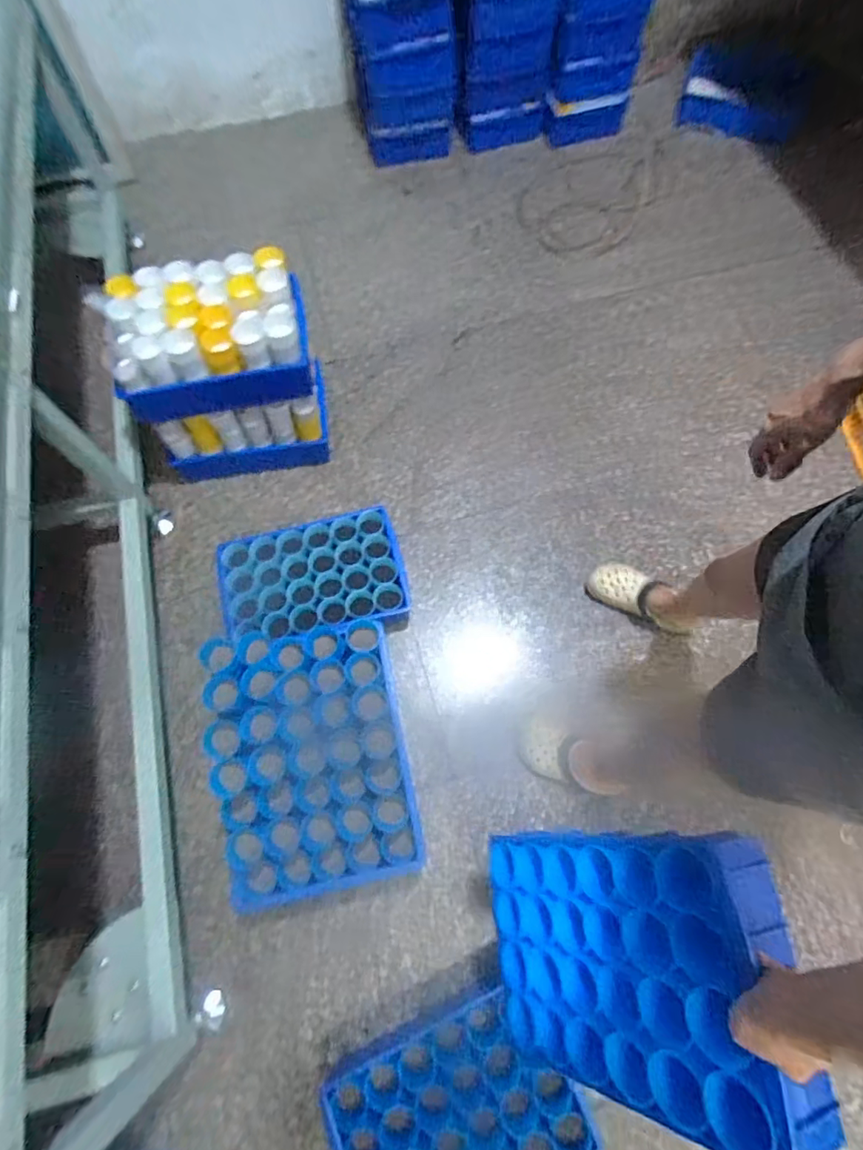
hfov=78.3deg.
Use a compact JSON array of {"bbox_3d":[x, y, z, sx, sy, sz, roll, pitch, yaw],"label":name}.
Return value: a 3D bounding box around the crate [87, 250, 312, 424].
[{"bbox_3d":[-0.506,-0.543,1.222,0.428,0.175,0.292,-10,69,-3],"label":"crate"}]

